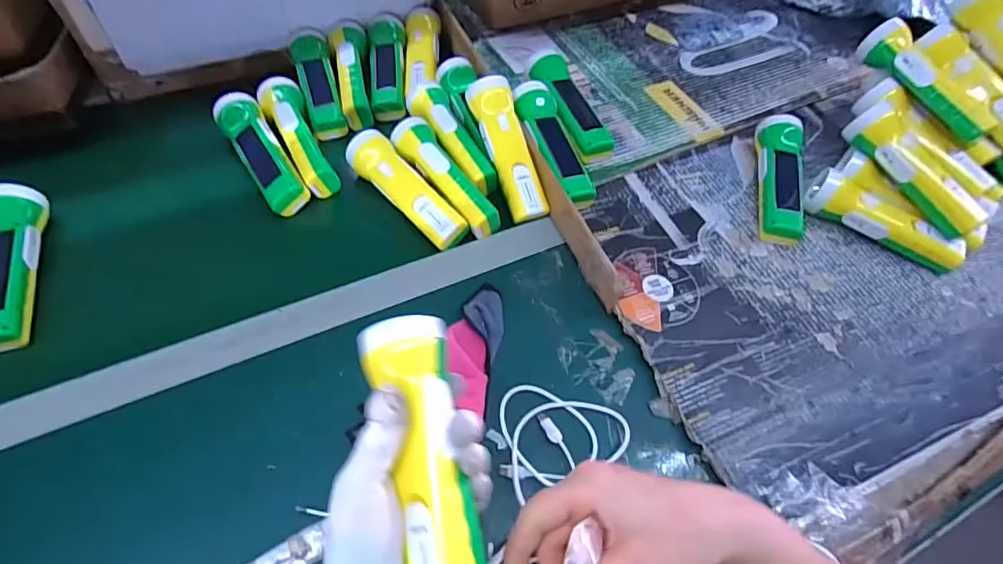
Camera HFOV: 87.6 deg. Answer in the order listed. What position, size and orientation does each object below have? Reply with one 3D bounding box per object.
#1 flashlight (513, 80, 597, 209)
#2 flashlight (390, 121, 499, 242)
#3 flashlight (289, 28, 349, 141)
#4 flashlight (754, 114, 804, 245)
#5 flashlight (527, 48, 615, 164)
[{"bbox_3d":[0.056,-0.160,0.616,0.047,0.047,0.175,-15,60,-14],"label":"flashlight"},{"bbox_3d":[-0.067,-0.119,0.597,0.044,0.038,0.172,-28,64,-20],"label":"flashlight"},{"bbox_3d":[-0.238,-0.257,0.687,0.051,0.046,0.176,-16,63,-14],"label":"flashlight"},{"bbox_3d":[0.327,-0.123,0.617,0.047,0.044,0.181,13,58,4],"label":"flashlight"},{"bbox_3d":[0.082,-0.218,0.658,0.054,0.052,0.168,-17,60,-14],"label":"flashlight"}]

